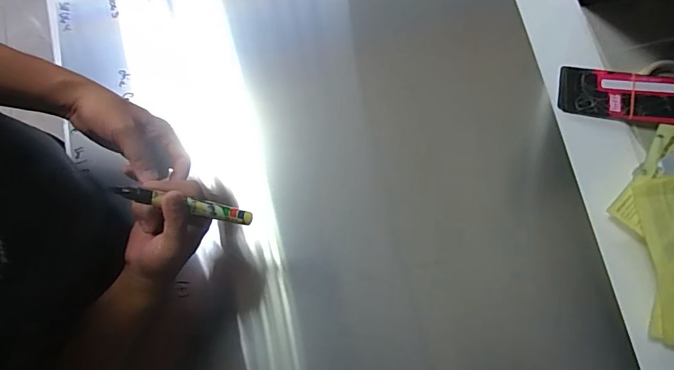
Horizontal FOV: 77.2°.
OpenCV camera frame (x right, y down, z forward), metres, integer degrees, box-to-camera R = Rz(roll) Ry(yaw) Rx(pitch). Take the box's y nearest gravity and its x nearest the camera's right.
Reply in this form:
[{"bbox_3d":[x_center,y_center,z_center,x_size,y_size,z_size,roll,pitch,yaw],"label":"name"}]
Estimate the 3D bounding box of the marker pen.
[{"bbox_3d":[-0.144,0.020,0.408,0.134,0.014,0.016,17,77,-32],"label":"marker pen"}]

